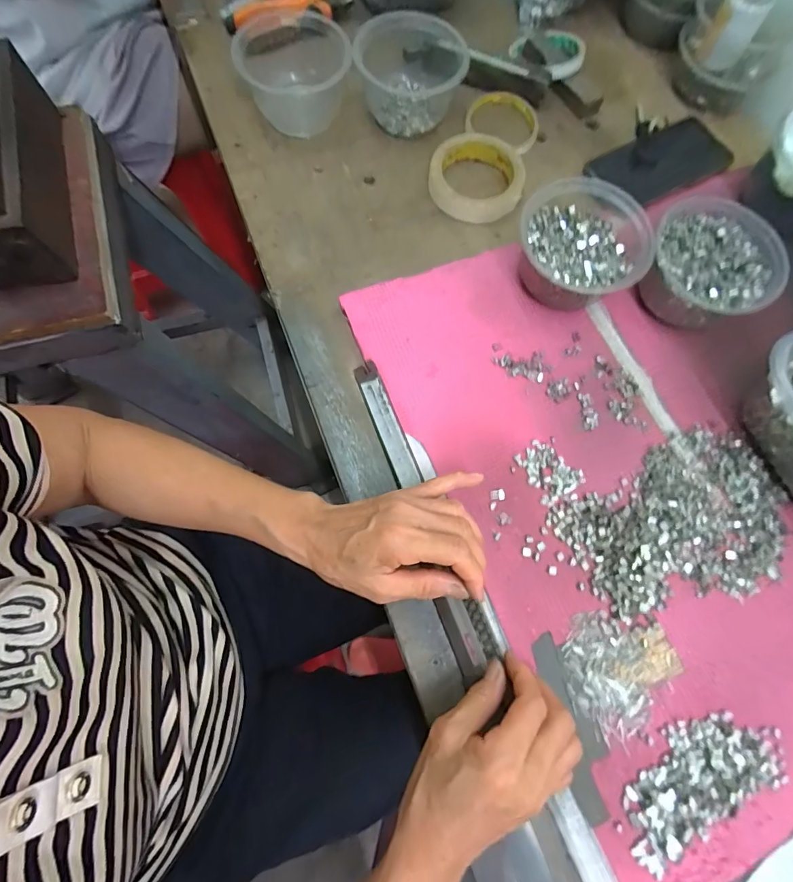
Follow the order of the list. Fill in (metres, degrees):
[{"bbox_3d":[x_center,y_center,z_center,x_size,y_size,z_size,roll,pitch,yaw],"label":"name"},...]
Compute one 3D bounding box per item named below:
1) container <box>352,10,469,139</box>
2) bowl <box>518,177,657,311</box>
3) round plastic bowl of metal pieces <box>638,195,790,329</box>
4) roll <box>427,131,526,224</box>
[{"bbox_3d":[0.015,-0.399,0.465,0.109,0.062,0.118,0,74,-1],"label":"container"},{"bbox_3d":[0.168,-0.173,0.399,0.112,0.057,0.116,0,74,-1],"label":"bowl"},{"bbox_3d":[0.288,-0.160,0.400,0.111,0.052,0.116,0,74,-1],"label":"round plastic bowl of metal pieces"},{"bbox_3d":[0.087,-0.285,0.457,0.095,0.025,0.097,0,74,-1],"label":"roll"}]

